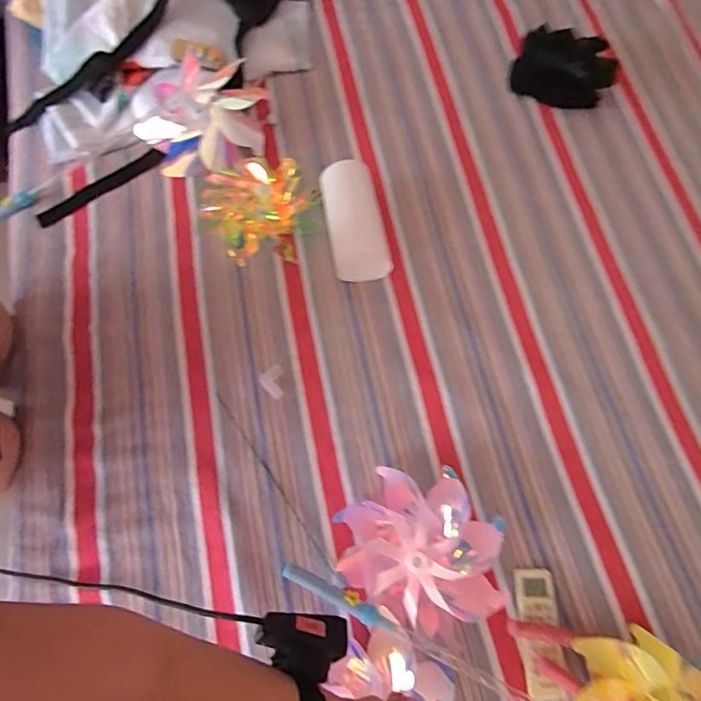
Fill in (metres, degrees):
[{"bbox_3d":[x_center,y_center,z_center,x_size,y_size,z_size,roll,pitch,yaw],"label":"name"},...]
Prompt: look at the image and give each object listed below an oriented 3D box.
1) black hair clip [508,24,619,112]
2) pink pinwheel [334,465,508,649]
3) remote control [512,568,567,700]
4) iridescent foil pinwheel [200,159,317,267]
[{"bbox_3d":[0.368,-0.492,0.807,0.163,0.080,0.098,18,73,7],"label":"black hair clip"},{"bbox_3d":[0.094,0.248,0.587,0.203,0.049,0.189,0,72,1],"label":"pink pinwheel"},{"bbox_3d":[0.231,0.343,0.565,0.047,0.015,0.139,-2,72,0],"label":"remote control"},{"bbox_3d":[-0.141,-0.227,0.737,0.182,0.043,0.190,0,72,1],"label":"iridescent foil pinwheel"}]

